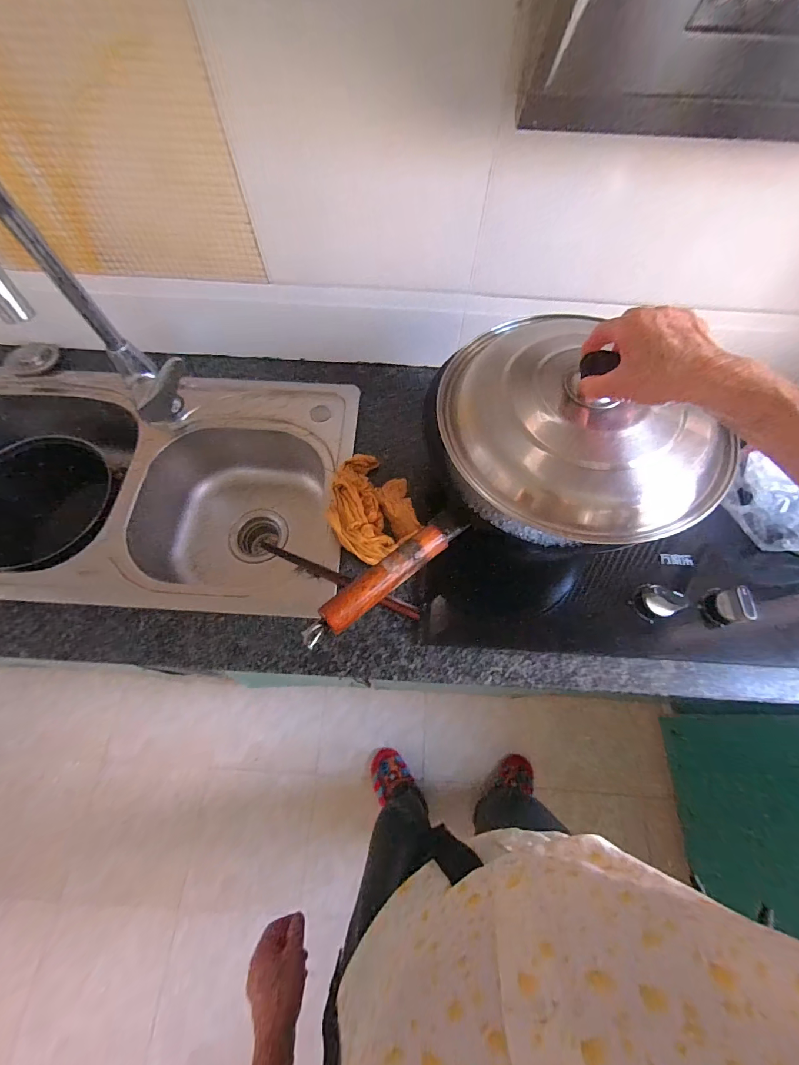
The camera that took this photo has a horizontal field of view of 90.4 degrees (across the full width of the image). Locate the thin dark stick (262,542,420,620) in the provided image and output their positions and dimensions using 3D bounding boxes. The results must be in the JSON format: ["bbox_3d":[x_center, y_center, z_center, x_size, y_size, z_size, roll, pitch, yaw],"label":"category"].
[{"bbox_3d":[-0.086,0.066,0.565,0.248,0.007,0.015,23,68,8],"label":"thin dark stick"}]

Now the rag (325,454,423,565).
[{"bbox_3d":[-0.042,-0.036,0.597,0.122,0.044,0.172,-14,68,-8],"label":"rag"}]

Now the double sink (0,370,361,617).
[{"bbox_3d":[-0.465,-0.057,0.710,0.771,0.215,0.401,3,67,-1],"label":"double sink"}]

